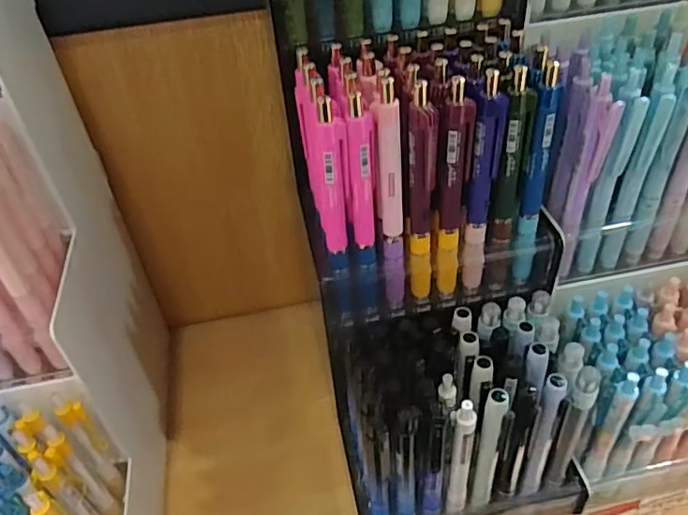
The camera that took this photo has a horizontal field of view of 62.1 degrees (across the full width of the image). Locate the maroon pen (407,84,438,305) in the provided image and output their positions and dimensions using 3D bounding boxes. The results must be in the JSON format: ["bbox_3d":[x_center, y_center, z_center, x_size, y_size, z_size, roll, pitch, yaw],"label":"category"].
[{"bbox_3d":[0.041,-0.029,0.301,0.013,0.128,0.010,-6,43,-1],"label":"maroon pen"}]

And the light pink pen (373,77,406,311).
[{"bbox_3d":[0.025,-0.026,0.302,0.014,0.136,0.012,-1,43,5],"label":"light pink pen"}]

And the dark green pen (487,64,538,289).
[{"bbox_3d":[0.088,-0.036,0.306,0.013,0.133,0.010,14,46,19],"label":"dark green pen"}]

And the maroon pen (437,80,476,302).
[{"bbox_3d":[0.058,-0.030,0.302,0.013,0.130,0.012,18,47,23],"label":"maroon pen"}]

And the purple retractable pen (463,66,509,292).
[{"bbox_3d":[0.074,-0.034,0.305,0.015,0.131,0.010,5,43,10],"label":"purple retractable pen"}]

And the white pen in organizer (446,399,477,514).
[{"bbox_3d":[0.067,0.115,0.321,0.012,0.113,0.011,10,45,16],"label":"white pen in organizer"}]

